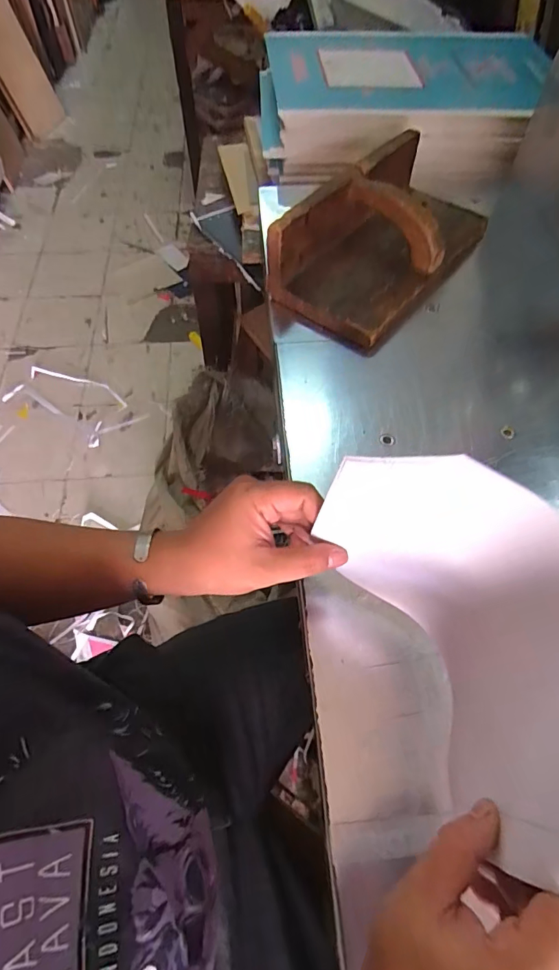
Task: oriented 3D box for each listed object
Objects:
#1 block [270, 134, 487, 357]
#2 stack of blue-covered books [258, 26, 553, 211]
[{"bbox_3d":[0.144,-0.328,0.605,0.164,0.111,0.302,37,65,18],"label":"block"},{"bbox_3d":[0.195,-0.662,0.812,0.484,0.122,0.298,7,60,3],"label":"stack of blue-covered books"}]

